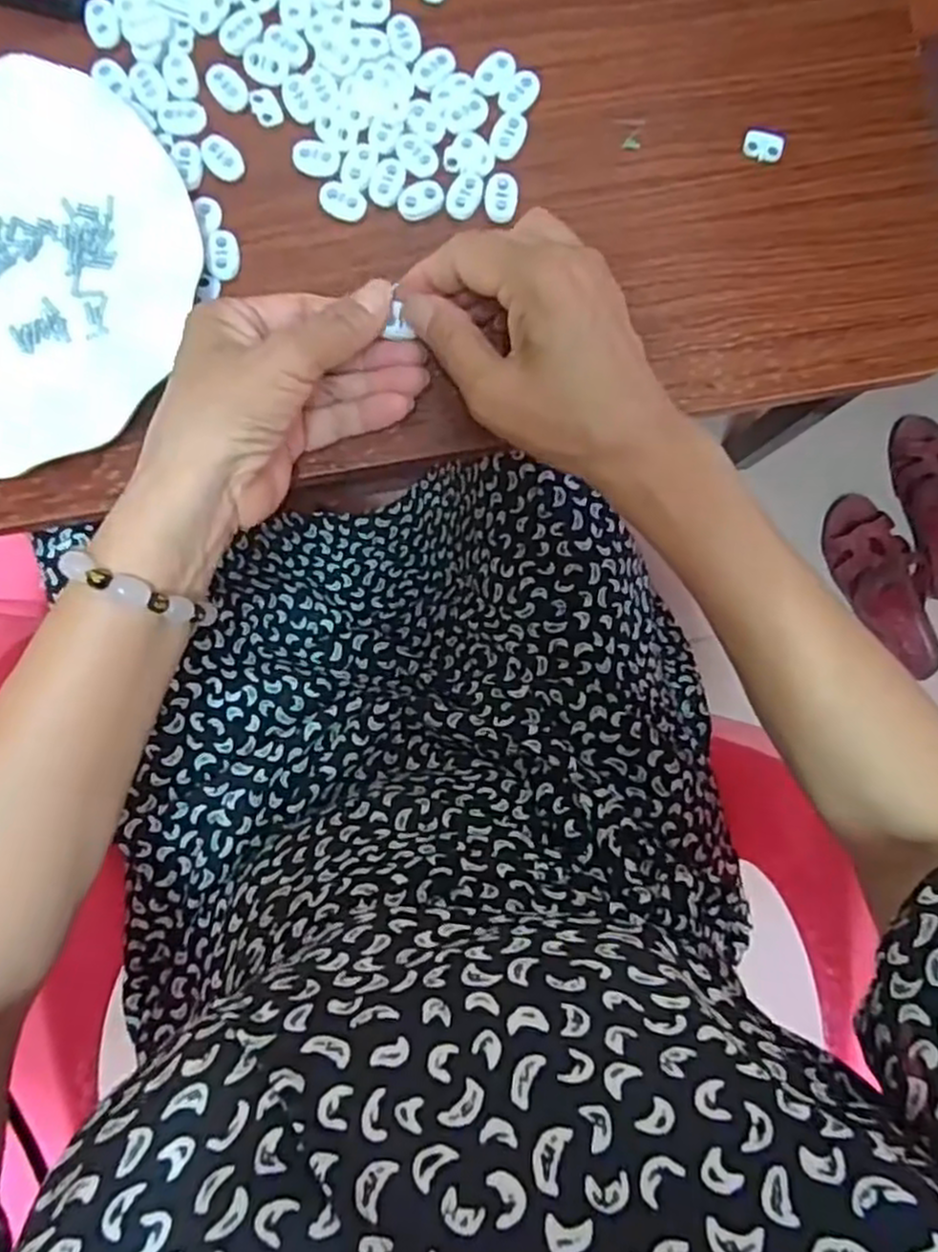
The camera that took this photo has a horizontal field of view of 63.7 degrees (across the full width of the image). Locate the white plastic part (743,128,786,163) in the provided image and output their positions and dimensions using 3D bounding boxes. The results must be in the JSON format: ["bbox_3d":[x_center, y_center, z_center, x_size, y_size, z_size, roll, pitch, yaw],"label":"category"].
[{"bbox_3d":[0.145,-0.236,0.370,0.019,0.004,0.014,12,88,-1],"label":"white plastic part"}]

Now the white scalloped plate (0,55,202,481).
[{"bbox_3d":[-0.219,-0.163,0.344,0.168,0.021,0.187,26,87,-1],"label":"white scalloped plate"}]

